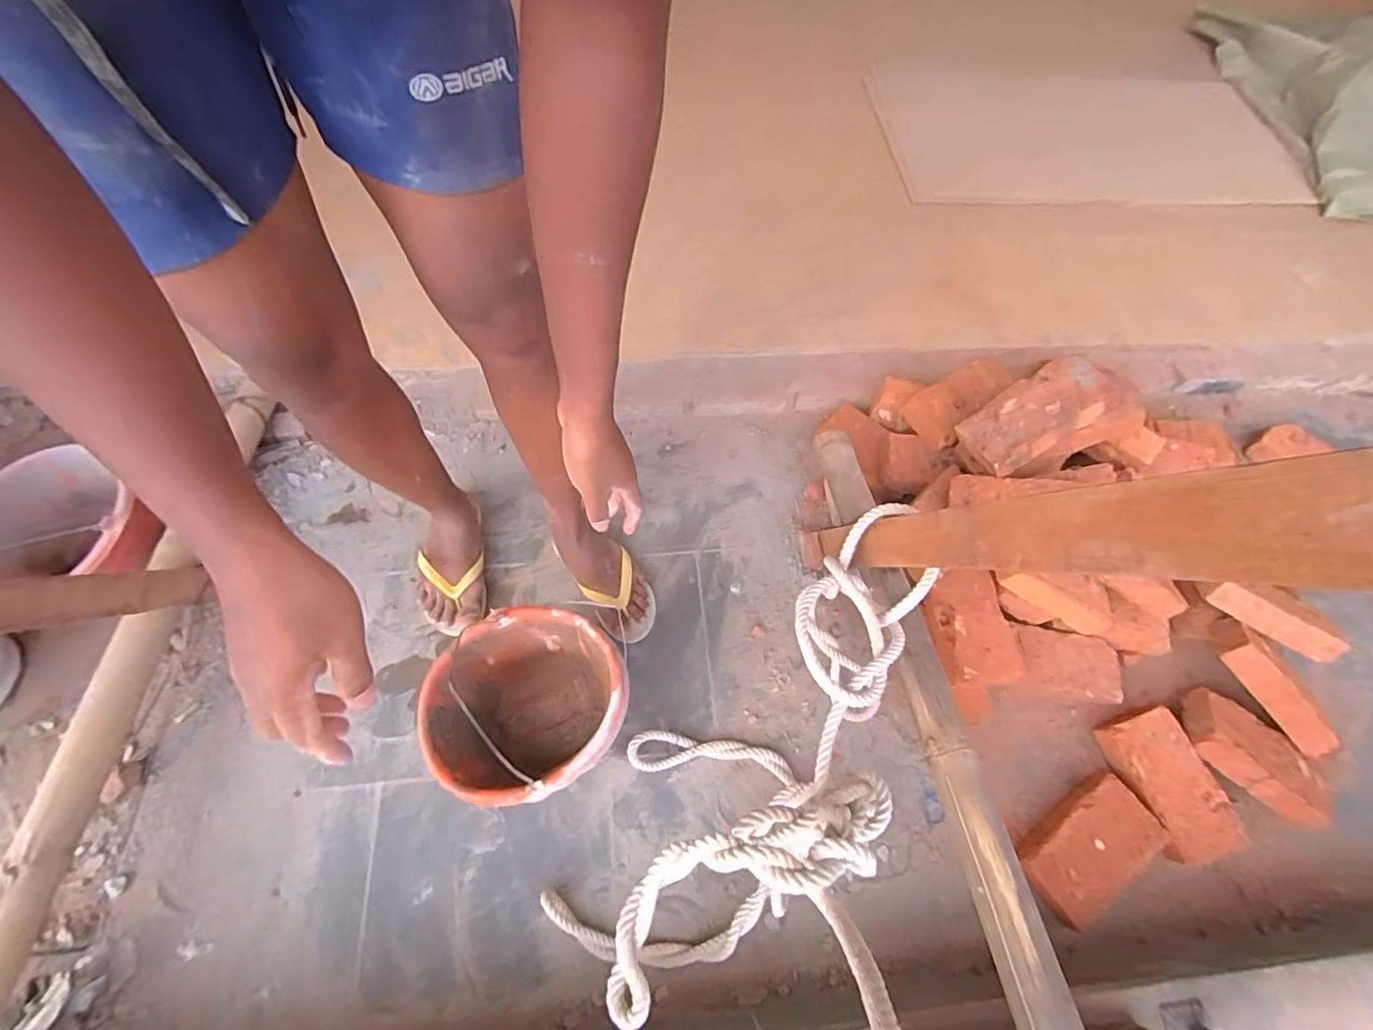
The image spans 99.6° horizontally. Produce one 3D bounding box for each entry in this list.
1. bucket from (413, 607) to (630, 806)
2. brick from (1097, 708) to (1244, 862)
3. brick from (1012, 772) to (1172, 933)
[{"bbox_3d":[-0.214,0.265,0.795,0.244,0.175,0.229,2,62,-3],"label":"bucket"},{"bbox_3d":[0.706,0.397,0.852,0.115,0.061,0.198,-11,63,-10],"label":"brick"},{"bbox_3d":[0.561,0.465,0.811,0.199,0.064,0.115,-29,67,-18],"label":"brick"}]

